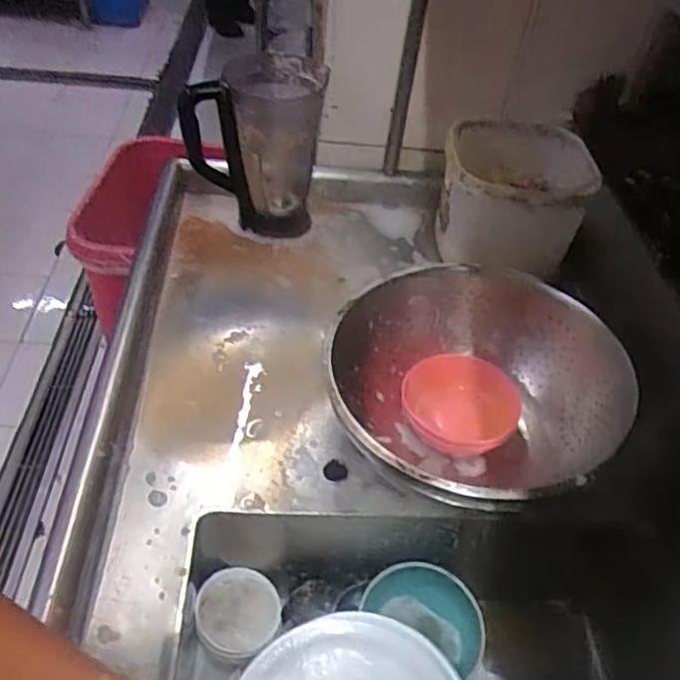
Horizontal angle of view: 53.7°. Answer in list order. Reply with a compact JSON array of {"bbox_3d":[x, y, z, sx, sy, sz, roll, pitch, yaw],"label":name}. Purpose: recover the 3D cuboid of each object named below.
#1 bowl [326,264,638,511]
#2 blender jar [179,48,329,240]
[{"bbox_3d":[0.134,0.064,0.769,0.317,0.155,0.294,4,44,-4],"label":"bowl"},{"bbox_3d":[-0.129,-0.303,1.055,0.194,0.251,0.171,6,44,-1],"label":"blender jar"}]

